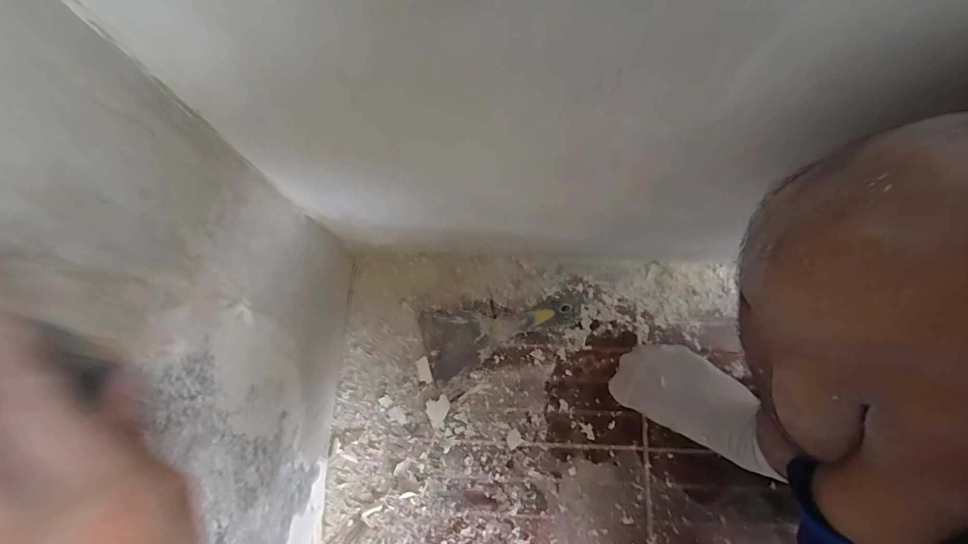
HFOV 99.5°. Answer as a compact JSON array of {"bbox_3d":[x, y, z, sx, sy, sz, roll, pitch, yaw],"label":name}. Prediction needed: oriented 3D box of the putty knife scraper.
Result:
[{"bbox_3d":[0.020,0.066,0.519,0.198,0.029,0.082,-18,78,-6],"label":"putty knife scraper"}]

